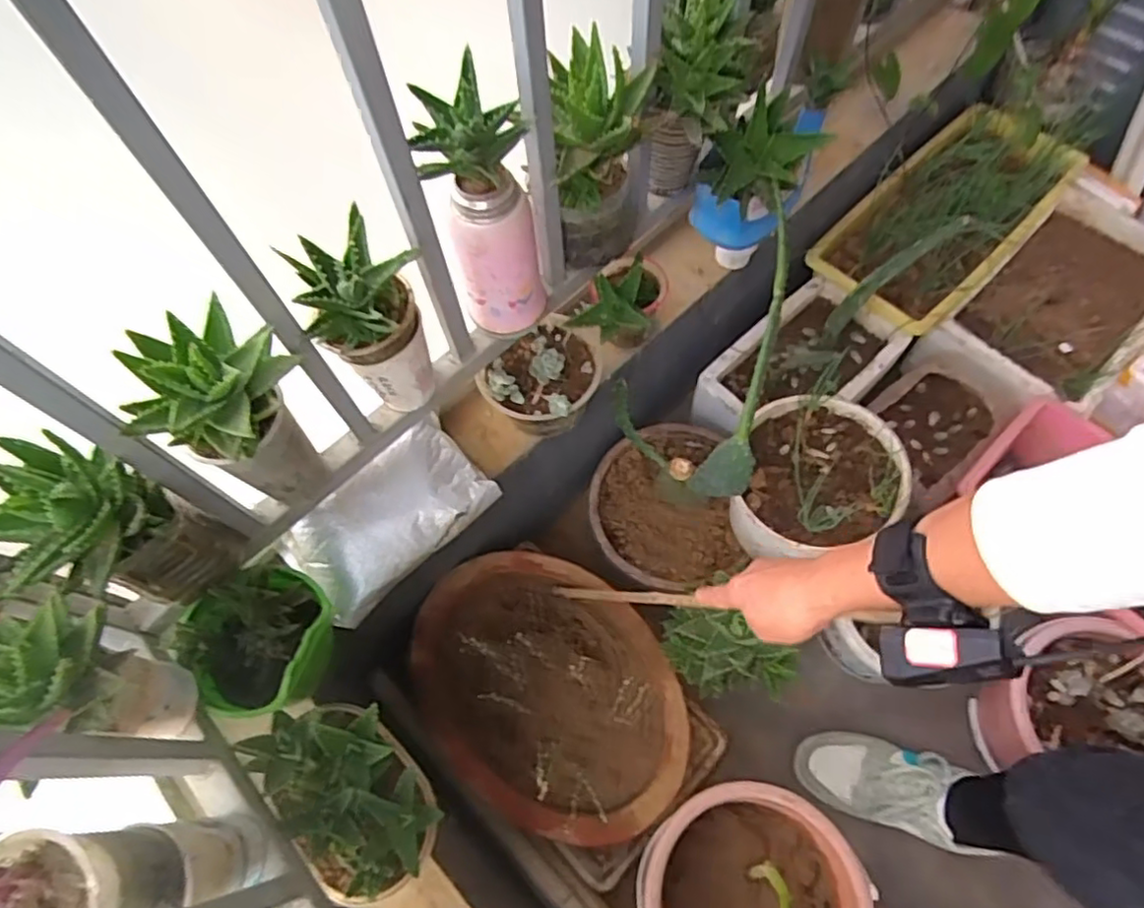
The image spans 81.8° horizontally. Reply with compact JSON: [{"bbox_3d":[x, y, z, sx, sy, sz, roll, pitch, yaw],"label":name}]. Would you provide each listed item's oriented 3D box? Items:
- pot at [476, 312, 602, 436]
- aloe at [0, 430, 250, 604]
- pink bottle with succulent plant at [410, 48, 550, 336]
[{"bbox_3d":[-0.030,-0.086,0.774,0.125,0.081,0.131,-1,64,3],"label":"pot"},{"bbox_3d":[-0.365,0.067,0.523,0.098,0.175,0.095,13,66,10],"label":"aloe"},{"bbox_3d":[-0.075,-0.214,0.599,0.081,0.239,0.072,0,64,3],"label":"pink bottle with succulent plant"}]

